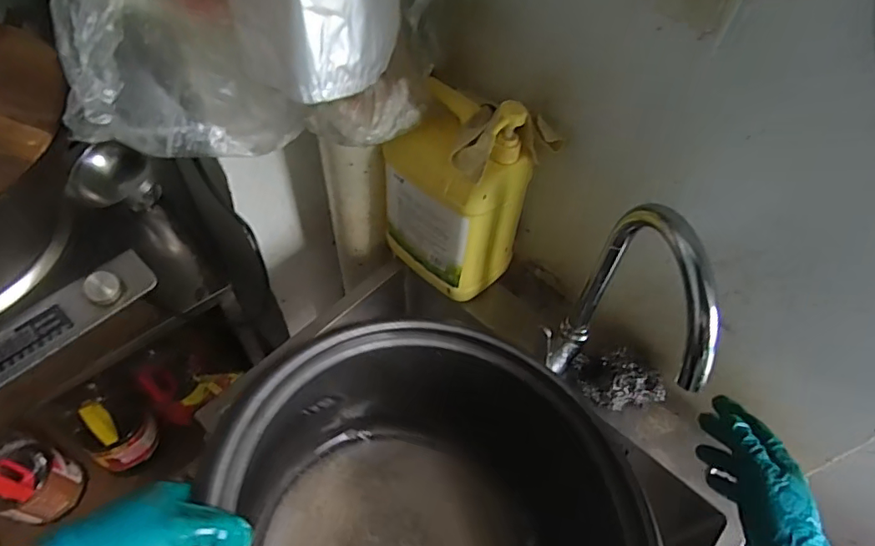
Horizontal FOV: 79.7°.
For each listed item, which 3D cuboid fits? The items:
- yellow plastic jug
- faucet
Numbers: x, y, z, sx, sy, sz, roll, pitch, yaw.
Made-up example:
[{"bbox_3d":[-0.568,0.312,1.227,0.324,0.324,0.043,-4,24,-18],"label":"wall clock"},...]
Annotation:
[{"bbox_3d":[0.024,-0.111,0.701,0.123,0.279,0.172,-35,62,-25],"label":"yellow plastic jug"},{"bbox_3d":[0.180,0.062,0.552,0.058,0.307,0.203,-5,54,-6],"label":"faucet"}]

